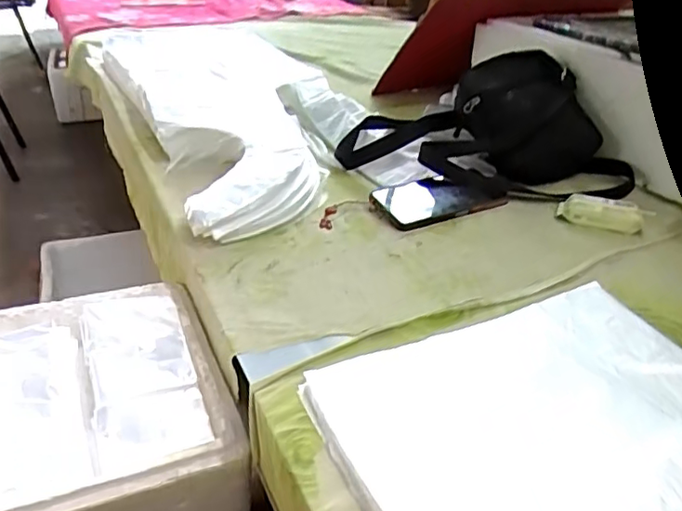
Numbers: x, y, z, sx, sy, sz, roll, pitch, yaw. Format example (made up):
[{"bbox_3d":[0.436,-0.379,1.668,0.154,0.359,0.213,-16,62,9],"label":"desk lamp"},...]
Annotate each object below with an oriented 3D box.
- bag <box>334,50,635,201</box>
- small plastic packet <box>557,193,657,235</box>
[{"bbox_3d":[0.197,-0.182,0.809,0.382,0.135,0.203,9,33,13],"label":"bag"},{"bbox_3d":[0.308,-0.051,0.694,0.099,0.022,0.050,10,34,15],"label":"small plastic packet"}]

